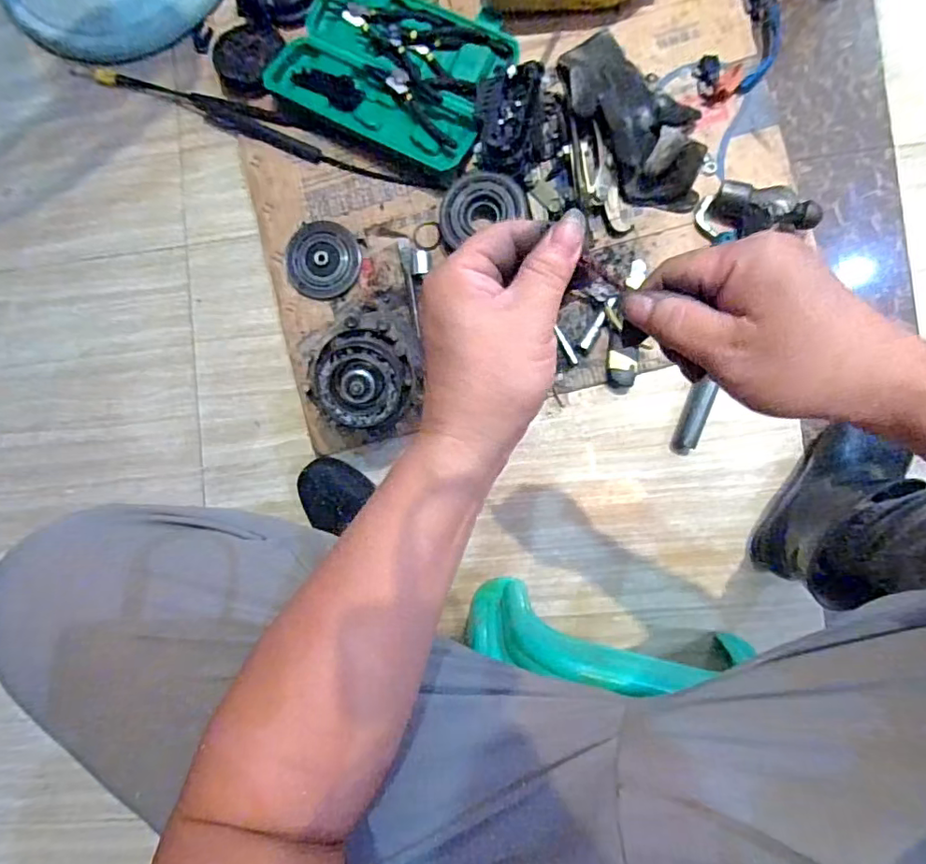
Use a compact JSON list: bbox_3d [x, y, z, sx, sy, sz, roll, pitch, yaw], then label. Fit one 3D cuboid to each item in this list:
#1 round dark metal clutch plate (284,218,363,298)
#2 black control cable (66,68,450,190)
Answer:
[{"bbox_3d":[-0.196,-0.239,0.775,0.104,0.012,0.100,0,87,7],"label":"round dark metal clutch plate"},{"bbox_3d":[-0.312,-0.446,0.805,0.591,0.023,0.042,24,90,8],"label":"black control cable"}]

